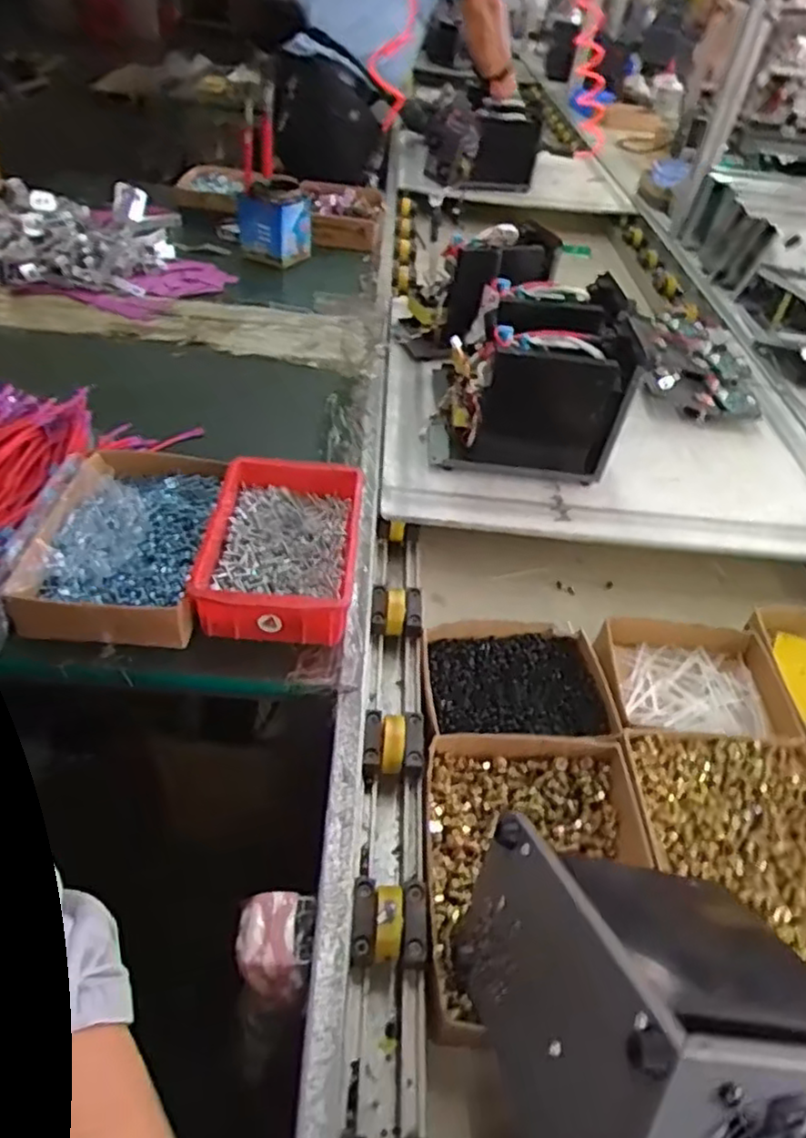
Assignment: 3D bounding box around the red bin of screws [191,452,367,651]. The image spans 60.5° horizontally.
[{"bbox_3d":[-0.114,-0.020,0.658,0.137,0.067,0.208,4,44,-3],"label":"red bin of screws"}]

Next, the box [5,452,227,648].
[{"bbox_3d":[-0.251,-0.023,0.646,0.134,0.063,0.217,3,44,-5],"label":"box"}]

